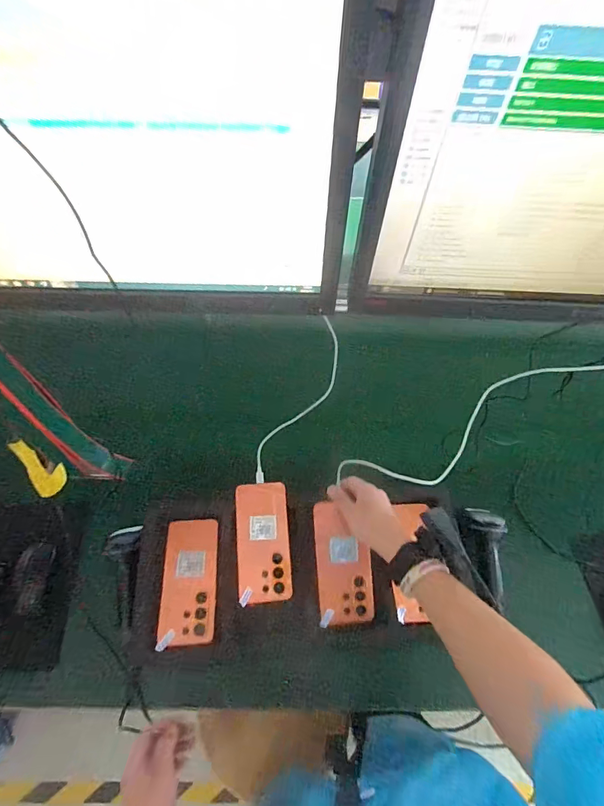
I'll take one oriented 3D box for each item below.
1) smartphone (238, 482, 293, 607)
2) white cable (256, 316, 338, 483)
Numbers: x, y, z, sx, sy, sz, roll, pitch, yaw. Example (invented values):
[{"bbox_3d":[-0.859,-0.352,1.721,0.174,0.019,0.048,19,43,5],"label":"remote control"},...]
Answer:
[{"bbox_3d":[-0.058,0.208,0.628,0.078,0.008,0.169,-3,69,-5],"label":"smartphone"},{"bbox_3d":[-0.009,0.003,0.646,0.057,0.032,0.272,37,102,19],"label":"white cable"}]

